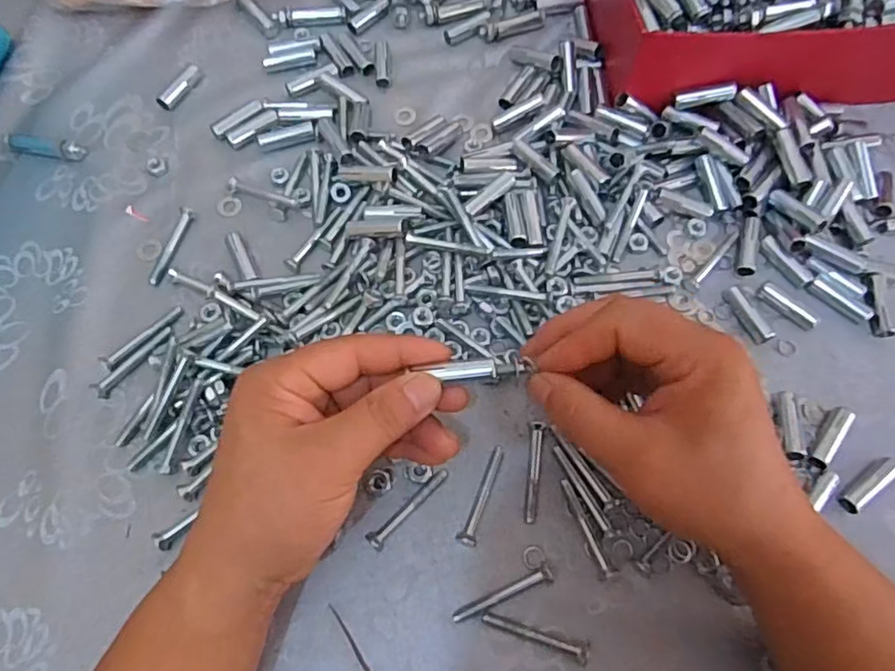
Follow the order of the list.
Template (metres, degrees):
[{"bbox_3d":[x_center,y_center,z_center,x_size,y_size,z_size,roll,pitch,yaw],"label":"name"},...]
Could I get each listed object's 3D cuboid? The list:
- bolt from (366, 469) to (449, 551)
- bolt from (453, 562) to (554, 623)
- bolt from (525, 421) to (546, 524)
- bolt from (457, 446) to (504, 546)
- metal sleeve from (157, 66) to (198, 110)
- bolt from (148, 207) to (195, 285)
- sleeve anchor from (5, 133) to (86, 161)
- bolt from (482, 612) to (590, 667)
[{"bbox_3d":[-0.021,0.094,0.345,0.056,0.008,0.009,-42,74,-16],"label":"bolt"},{"bbox_3d":[0.029,0.136,0.328,0.054,0.008,0.008,-22,69,-10],"label":"bolt"},{"bbox_3d":[0.049,0.076,0.354,0.007,0.004,0.056,6,67,2],"label":"bolt"},{"bbox_3d":[0.019,0.088,0.348,0.010,0.007,0.057,18,68,7],"label":"bolt"},{"bbox_3d":[-0.198,-0.183,0.463,0.012,0.008,0.041,24,69,9],"label":"metal sleeve"},{"bbox_3d":[-0.180,-0.059,0.410,0.008,0.005,0.058,15,68,5],"label":"bolt"},{"bbox_3d":[-0.283,-0.133,0.440,0.060,0.007,0.014,10,67,4],"label":"sleeve anchor"},{"bbox_3d":[0.045,0.151,0.320,0.055,0.011,0.011,20,68,8],"label":"bolt"}]

